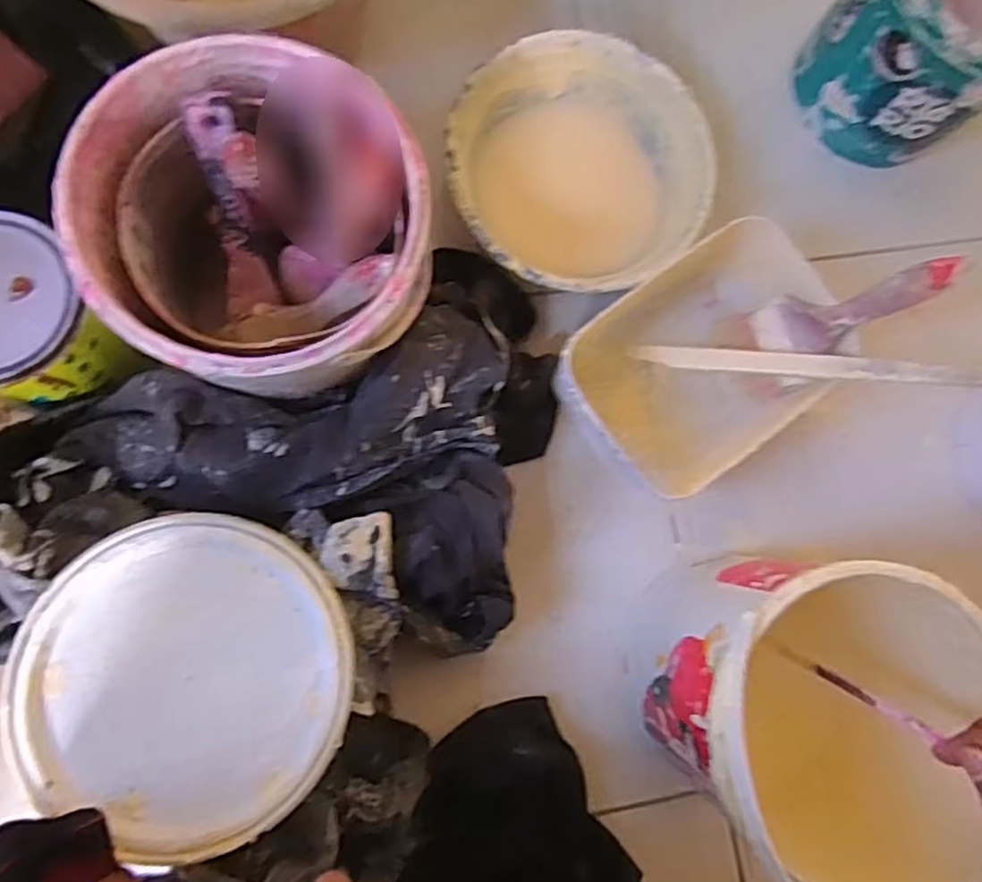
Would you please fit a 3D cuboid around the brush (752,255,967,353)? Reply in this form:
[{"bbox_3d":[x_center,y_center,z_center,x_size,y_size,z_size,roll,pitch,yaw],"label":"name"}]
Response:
[{"bbox_3d":[0.251,-0.092,0.494,0.014,0.138,0.044,-12,87,-40],"label":"brush"}]

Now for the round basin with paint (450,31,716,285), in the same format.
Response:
[{"bbox_3d":[0.066,-0.206,0.550,0.193,0.065,0.192,1,84,-8],"label":"round basin with paint"}]

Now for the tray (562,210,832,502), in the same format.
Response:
[{"bbox_3d":[0.154,-0.058,0.535,0.191,0.087,0.148,-40,90,-10],"label":"tray"}]

